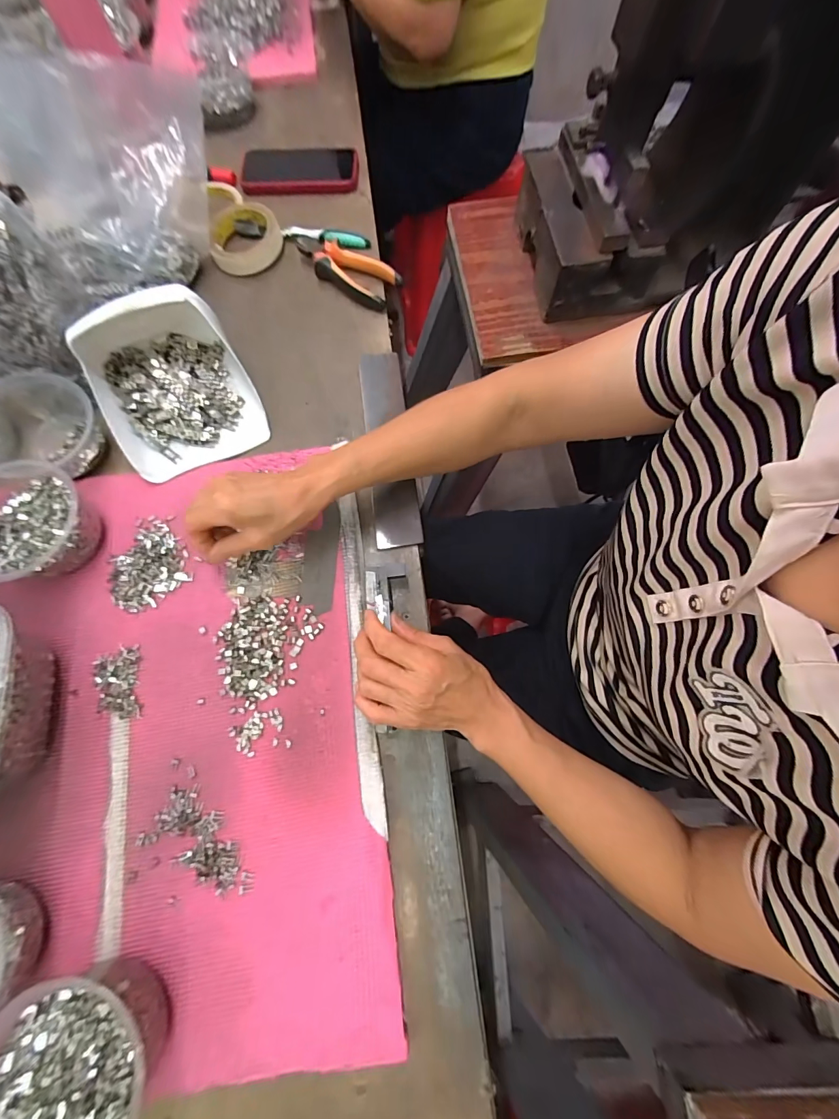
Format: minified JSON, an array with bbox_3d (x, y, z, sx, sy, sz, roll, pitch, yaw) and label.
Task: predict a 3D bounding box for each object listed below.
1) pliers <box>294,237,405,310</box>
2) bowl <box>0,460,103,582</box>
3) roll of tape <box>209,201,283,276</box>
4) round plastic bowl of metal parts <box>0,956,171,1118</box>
[{"bbox_3d":[-0.101,-0.382,0.513,0.155,0.024,0.057,32,77,10],"label":"pliers"},{"bbox_3d":[-0.379,-0.032,0.382,0.108,0.061,0.112,0,74,0],"label":"bowl"},{"bbox_3d":[-0.237,-0.441,0.526,0.094,0.026,0.107,-18,74,-4],"label":"roll of tape"},{"bbox_3d":[-0.238,0.350,0.271,0.113,0.063,0.110,0,74,0],"label":"round plastic bowl of metal parts"}]

